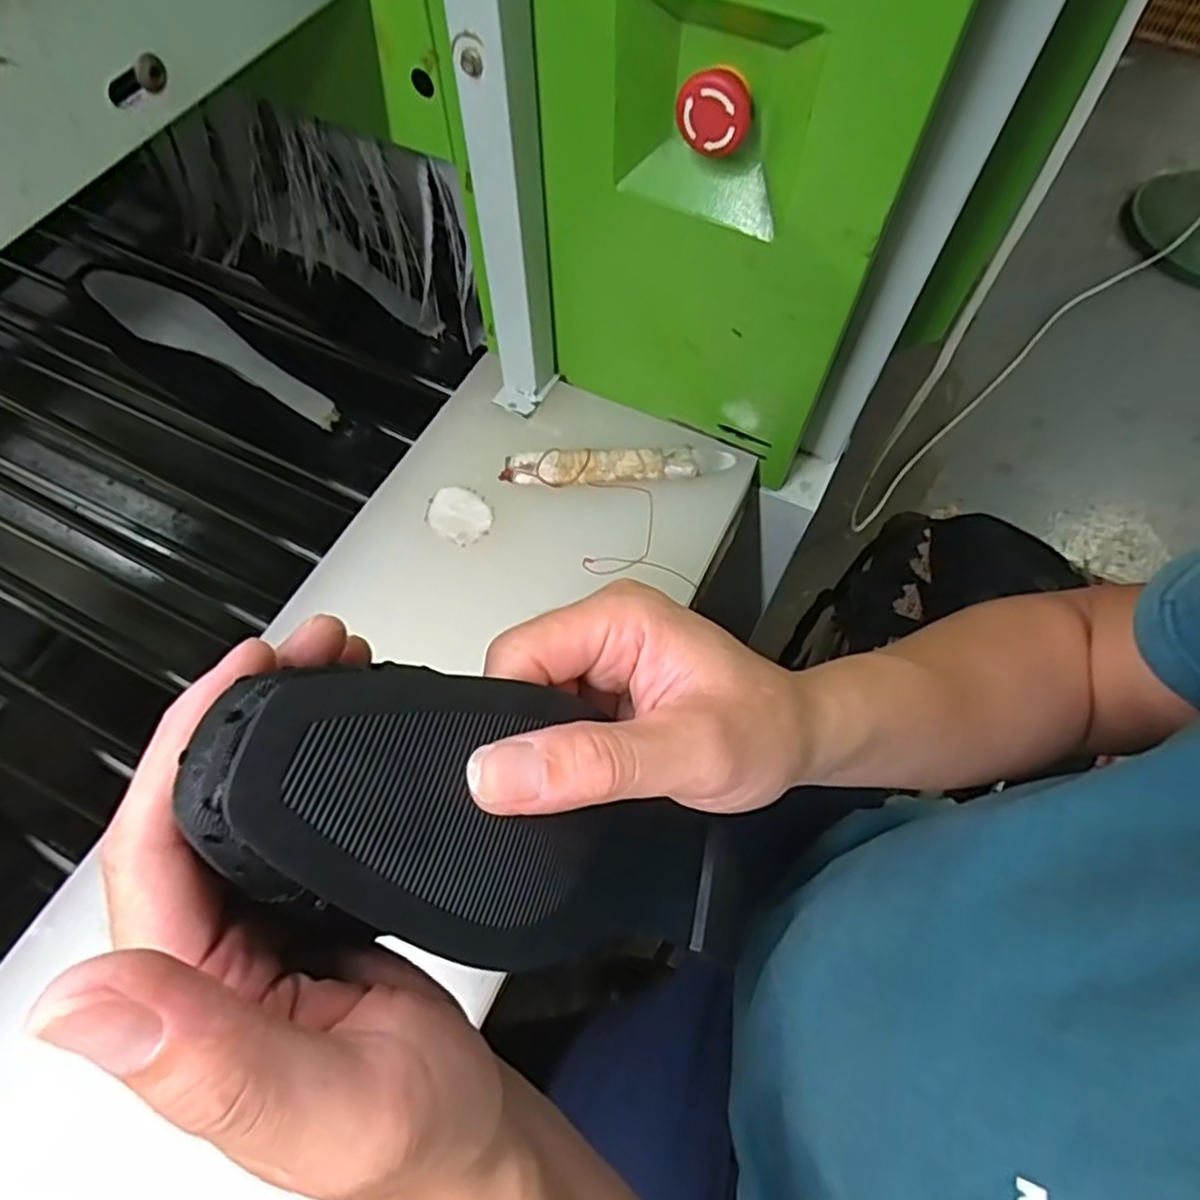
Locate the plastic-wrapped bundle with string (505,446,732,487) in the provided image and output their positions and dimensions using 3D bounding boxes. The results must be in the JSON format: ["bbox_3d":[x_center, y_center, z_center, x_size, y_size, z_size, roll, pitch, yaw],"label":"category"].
[{"bbox_3d":[0.013,-0.098,0.517,0.163,0.013,0.029,-3,64,-3],"label":"plastic-wrapped bundle with string"}]

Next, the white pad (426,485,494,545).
[{"bbox_3d":[-0.100,-0.062,0.504,0.048,0.004,0.040,34,68,14],"label":"white pad"}]

